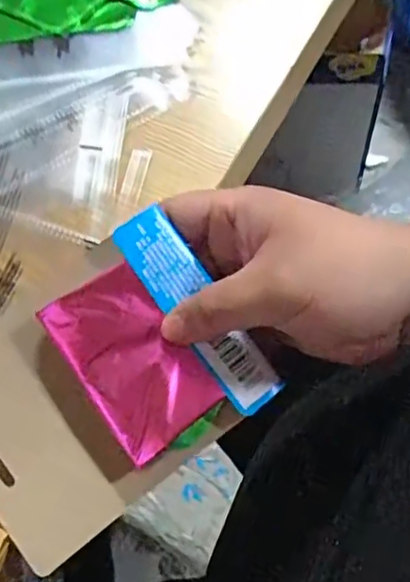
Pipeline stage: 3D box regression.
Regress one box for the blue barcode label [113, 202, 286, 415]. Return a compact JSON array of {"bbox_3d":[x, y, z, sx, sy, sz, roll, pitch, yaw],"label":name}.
[{"bbox_3d":[-0.003,0.009,0.301,0.029,0.008,0.112,-37,89,-14],"label":"blue barcode label"}]

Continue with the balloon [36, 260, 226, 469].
[{"bbox_3d":[-0.035,0.032,0.293,0.053,0.005,0.084,-34,90,-12],"label":"balloon"}]

